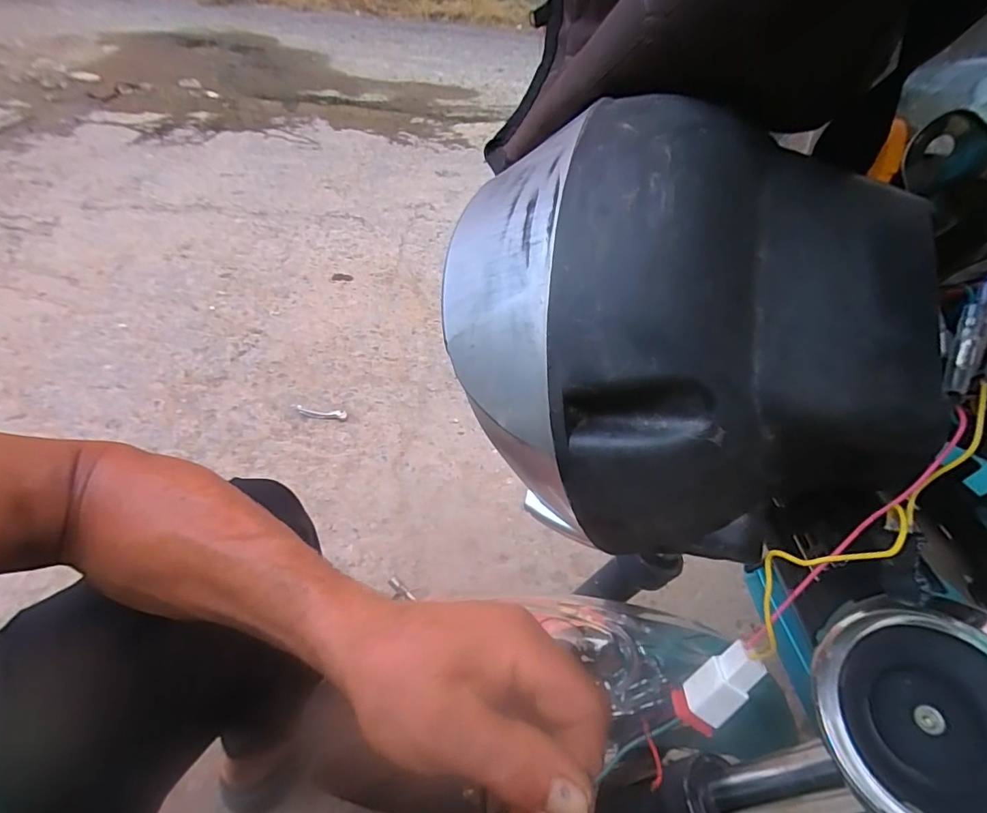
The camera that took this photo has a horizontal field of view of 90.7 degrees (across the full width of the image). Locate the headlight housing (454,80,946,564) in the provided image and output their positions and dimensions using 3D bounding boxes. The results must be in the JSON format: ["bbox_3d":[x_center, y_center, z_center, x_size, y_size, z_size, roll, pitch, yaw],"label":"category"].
[{"bbox_3d":[0.062,-0.025,0.191,0.157,0.157,0.114,-5,2,-3],"label":"headlight housing"}]

